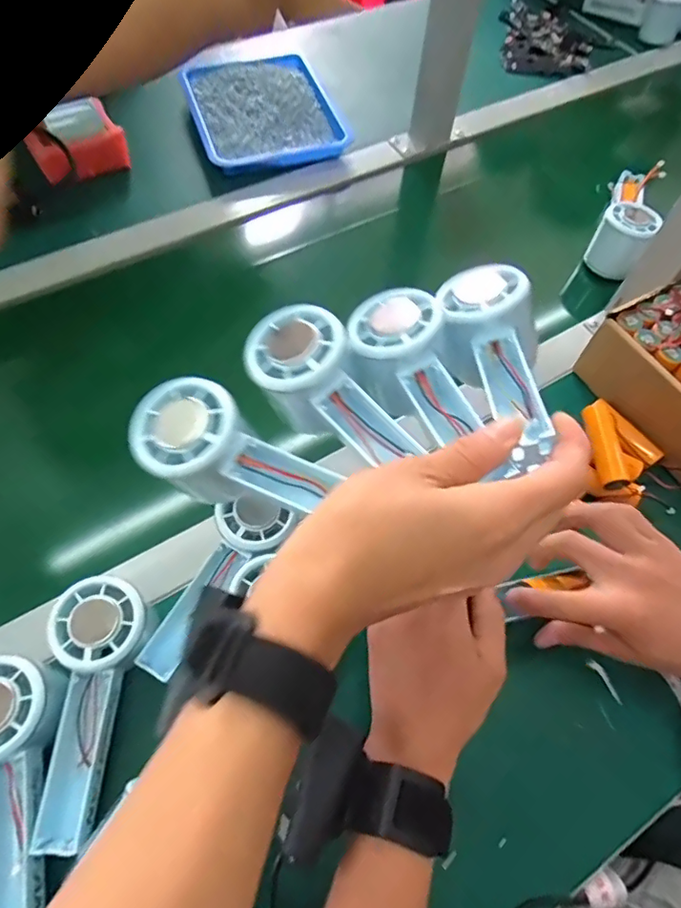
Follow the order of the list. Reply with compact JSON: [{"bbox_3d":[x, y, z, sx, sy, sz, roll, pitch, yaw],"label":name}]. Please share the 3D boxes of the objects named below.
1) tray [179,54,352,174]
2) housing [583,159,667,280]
[{"bbox_3d":[-0.097,-0.428,0.670,0.172,0.028,0.210,-15,64,-11],"label":"tray"},{"bbox_3d":[0.315,-0.268,0.580,0.051,0.071,0.137,23,63,9],"label":"housing"}]

